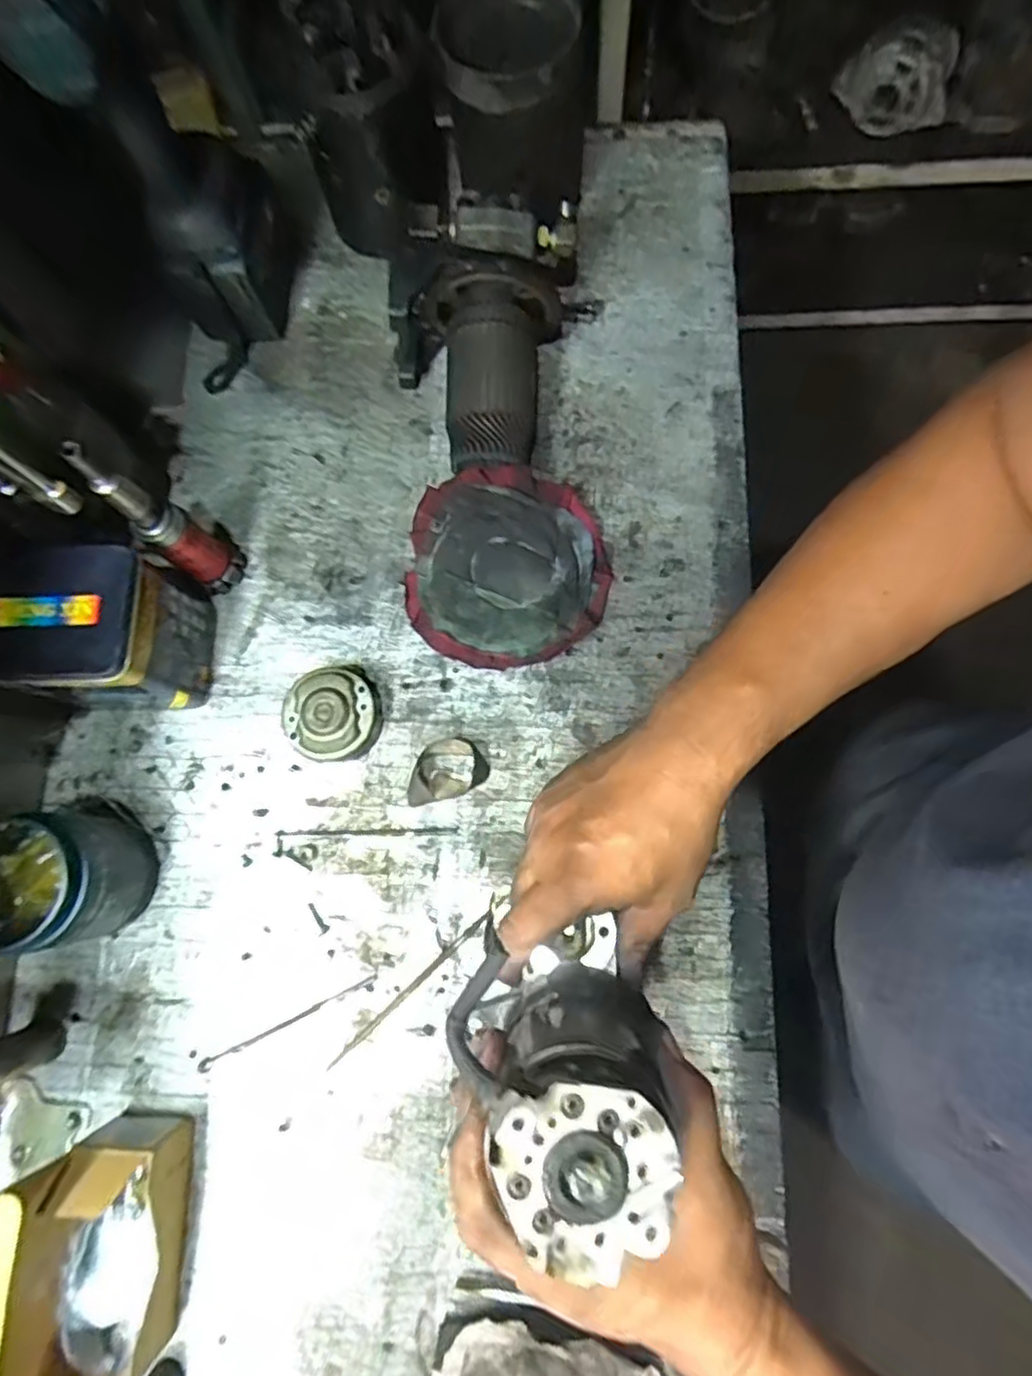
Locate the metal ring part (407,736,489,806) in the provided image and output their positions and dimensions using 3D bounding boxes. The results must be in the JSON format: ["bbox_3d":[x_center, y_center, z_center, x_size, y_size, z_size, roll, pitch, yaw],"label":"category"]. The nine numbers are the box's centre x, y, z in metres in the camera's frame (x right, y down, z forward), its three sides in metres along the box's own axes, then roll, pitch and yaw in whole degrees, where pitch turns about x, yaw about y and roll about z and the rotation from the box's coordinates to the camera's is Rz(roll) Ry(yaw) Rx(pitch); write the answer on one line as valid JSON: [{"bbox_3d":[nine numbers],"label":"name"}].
[{"bbox_3d":[-0.056,0.062,0.534,0.064,0.020,0.045,-15,77,-1],"label":"metal ring part"}]

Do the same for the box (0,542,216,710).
[{"bbox_3d":[-0.312,-0.041,0.515,0.118,0.124,0.099,-1,78,2],"label":"box"}]

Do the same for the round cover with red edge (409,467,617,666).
[{"bbox_3d":[-0.008,-0.096,0.549,0.167,0.054,0.147,-12,77,0],"label":"round cover with red edge"}]

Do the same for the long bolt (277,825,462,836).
[{"bbox_3d":[-0.117,0.113,0.535,0.141,0.004,0.006,-1,77,2],"label":"long bolt"}]

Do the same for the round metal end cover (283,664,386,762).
[{"bbox_3d":[-0.145,0.021,0.540,0.073,0.035,0.071,-1,77,2],"label":"round metal end cover"}]

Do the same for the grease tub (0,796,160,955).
[{"bbox_3d":[-0.327,0.130,0.491,0.094,0.091,0.097,-1,77,2],"label":"grease tub"}]

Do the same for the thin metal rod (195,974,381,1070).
[{"bbox_3d":[-0.171,0.249,0.508,0.144,0.004,0.008,-28,77,-4],"label":"thin metal rod"}]

